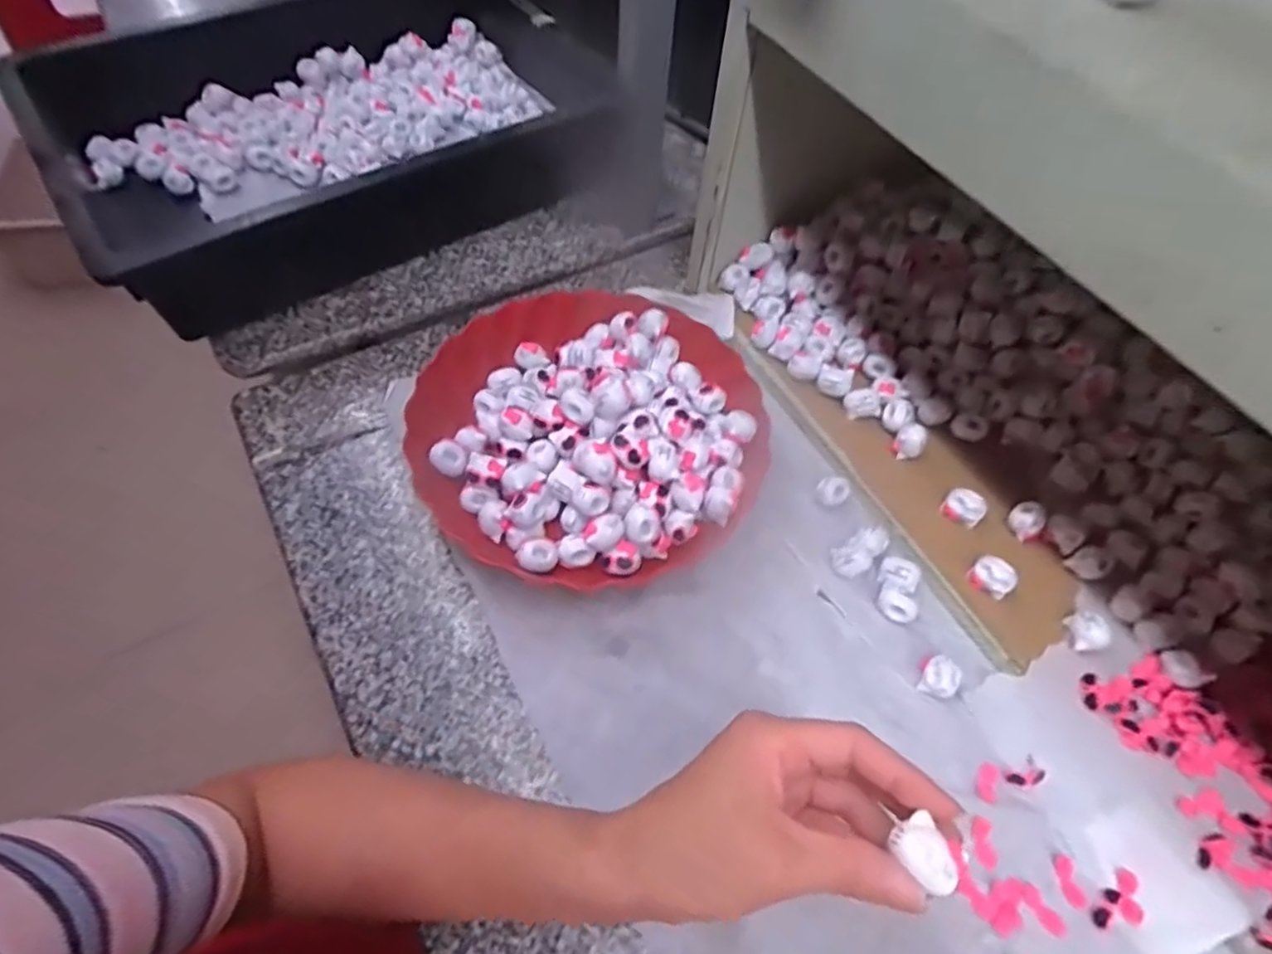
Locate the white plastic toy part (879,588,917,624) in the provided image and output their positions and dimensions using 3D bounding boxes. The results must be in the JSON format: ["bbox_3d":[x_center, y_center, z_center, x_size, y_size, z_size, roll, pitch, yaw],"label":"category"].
[{"bbox_3d":[0.172,0.087,0.429,0.025,0.015,0.017,27,60,12],"label":"white plastic toy part"}]

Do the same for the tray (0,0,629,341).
[{"bbox_3d":[-0.282,-0.331,0.616,0.463,0.115,0.311,-39,69,-24],"label":"tray"}]

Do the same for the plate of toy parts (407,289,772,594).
[{"bbox_3d":[-0.033,-0.036,0.467,0.241,0.069,0.223,2,58,-3],"label":"plate of toy parts"}]

